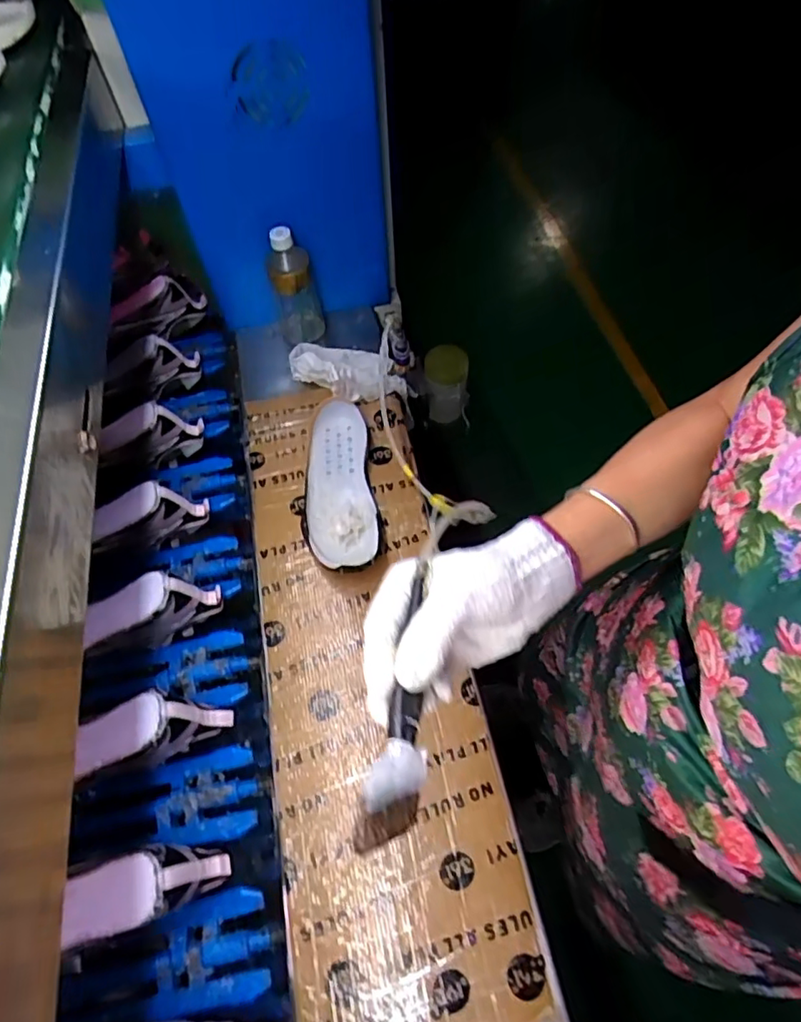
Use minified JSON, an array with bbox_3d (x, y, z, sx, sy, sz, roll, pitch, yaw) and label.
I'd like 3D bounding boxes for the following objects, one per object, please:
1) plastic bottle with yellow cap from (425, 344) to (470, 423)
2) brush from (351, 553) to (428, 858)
[{"bbox_3d":[0.077,-0.211,0.976,0.070,0.128,0.066,1,63,1],"label":"plastic bottle with yellow cap"},{"bbox_3d":[0.003,0.100,0.325,0.028,0.014,0.162,7,54,4],"label":"brush"}]

